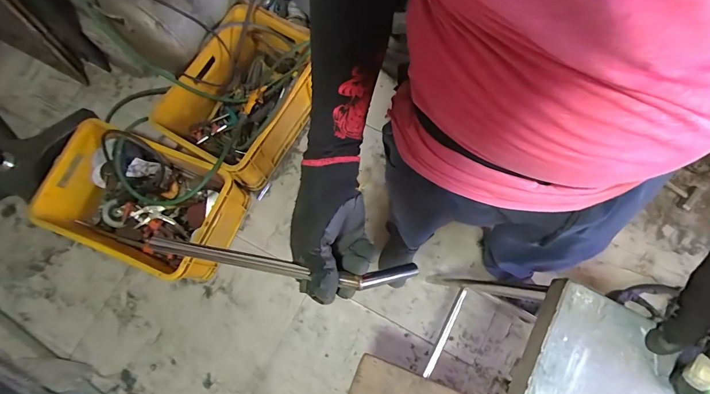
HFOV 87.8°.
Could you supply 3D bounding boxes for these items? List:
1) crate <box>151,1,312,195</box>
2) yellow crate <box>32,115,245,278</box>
[{"bbox_3d":[-0.372,-0.354,1.309,0.362,0.262,0.533,30,77,8],"label":"crate"},{"bbox_3d":[-0.681,0.016,1.201,0.546,0.273,0.357,22,77,8],"label":"yellow crate"}]

